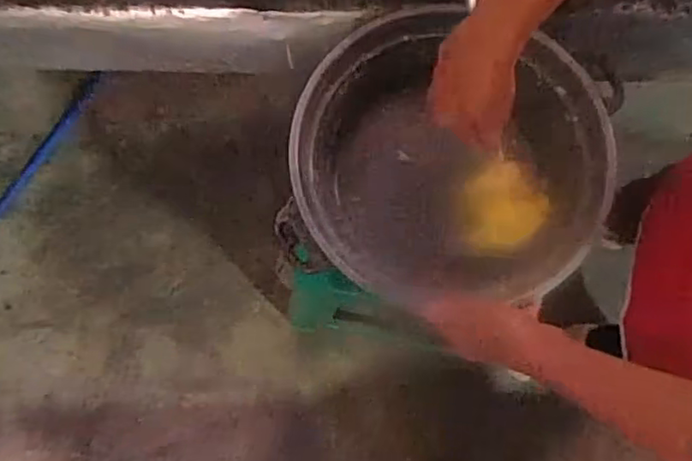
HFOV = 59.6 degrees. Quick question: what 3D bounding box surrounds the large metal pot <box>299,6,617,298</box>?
[{"bbox_3d":[0.114,-0.079,0.655,0.327,0.116,0.277,1,79,1],"label":"large metal pot"}]

